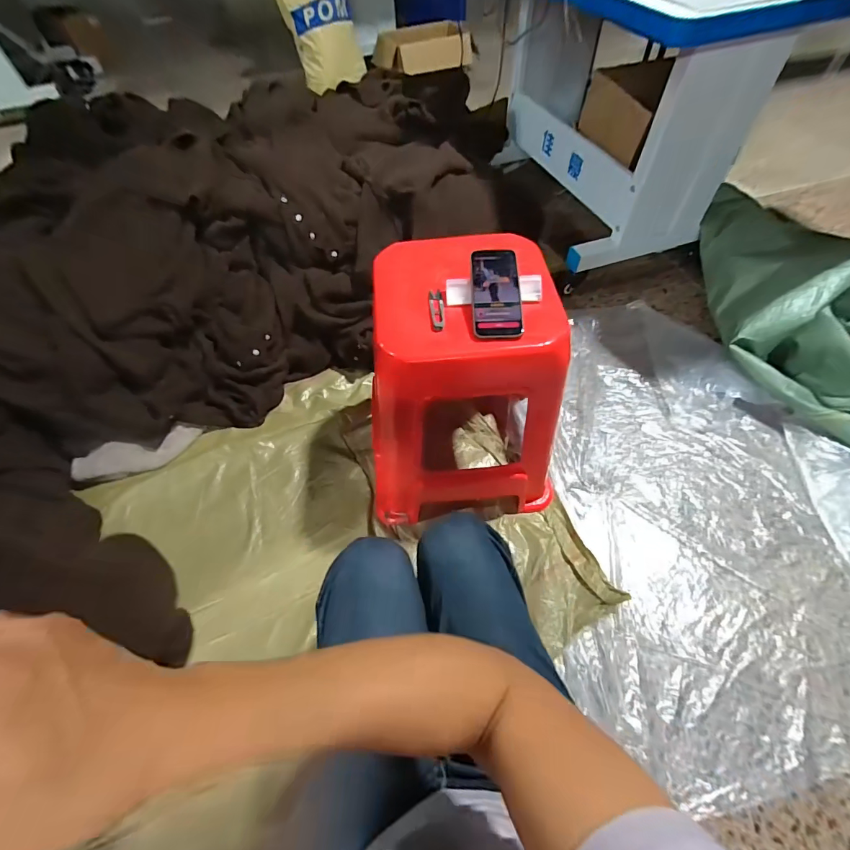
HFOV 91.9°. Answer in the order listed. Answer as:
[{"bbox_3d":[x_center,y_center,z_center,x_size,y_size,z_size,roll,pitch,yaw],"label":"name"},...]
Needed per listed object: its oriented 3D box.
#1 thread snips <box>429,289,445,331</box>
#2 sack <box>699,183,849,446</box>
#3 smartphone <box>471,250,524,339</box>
[{"bbox_3d":[0.019,-0.183,0.652,0.023,0.006,0.088,-2,57,1],"label":"thread snips"},{"bbox_3d":[1.090,-0.359,1.149,0.481,0.271,0.866,7,57,6],"label":"sack"},{"bbox_3d":[0.110,-0.208,0.640,0.073,0.013,0.153,-1,73,0],"label":"smartphone"}]

